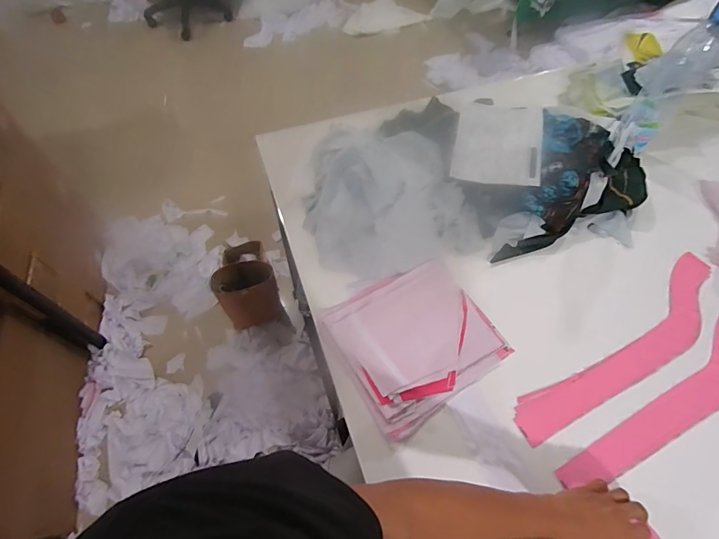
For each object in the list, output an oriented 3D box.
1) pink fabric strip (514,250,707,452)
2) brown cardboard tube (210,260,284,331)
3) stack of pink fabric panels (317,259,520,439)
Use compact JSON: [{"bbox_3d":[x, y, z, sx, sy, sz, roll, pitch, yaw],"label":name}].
[{"bbox_3d":[0.497,0.140,0.705,0.533,0.005,0.109,-29,64,-17],"label":"pink fabric strip"},{"bbox_3d":[-0.423,0.095,1.488,0.220,0.232,0.161,-15,61,-10],"label":"brown cardboard tube"},{"bbox_3d":[0.101,0.116,0.700,0.274,0.032,0.249,-28,64,-17],"label":"stack of pink fabric panels"}]

